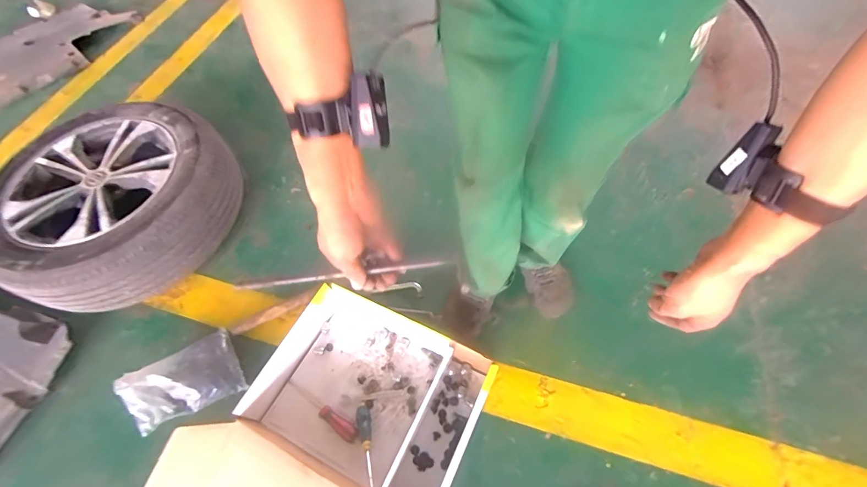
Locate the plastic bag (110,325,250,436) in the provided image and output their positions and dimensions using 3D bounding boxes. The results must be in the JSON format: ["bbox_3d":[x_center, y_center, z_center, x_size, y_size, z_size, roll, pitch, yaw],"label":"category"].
[{"bbox_3d":[-0.574,0.316,0.901,0.226,0.033,0.159,-23,70,-34],"label":"plastic bag"}]

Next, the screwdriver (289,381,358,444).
[{"bbox_3d":[-0.247,0.369,0.865,0.208,0.037,0.031,25,63,31],"label":"screwdriver"}]

